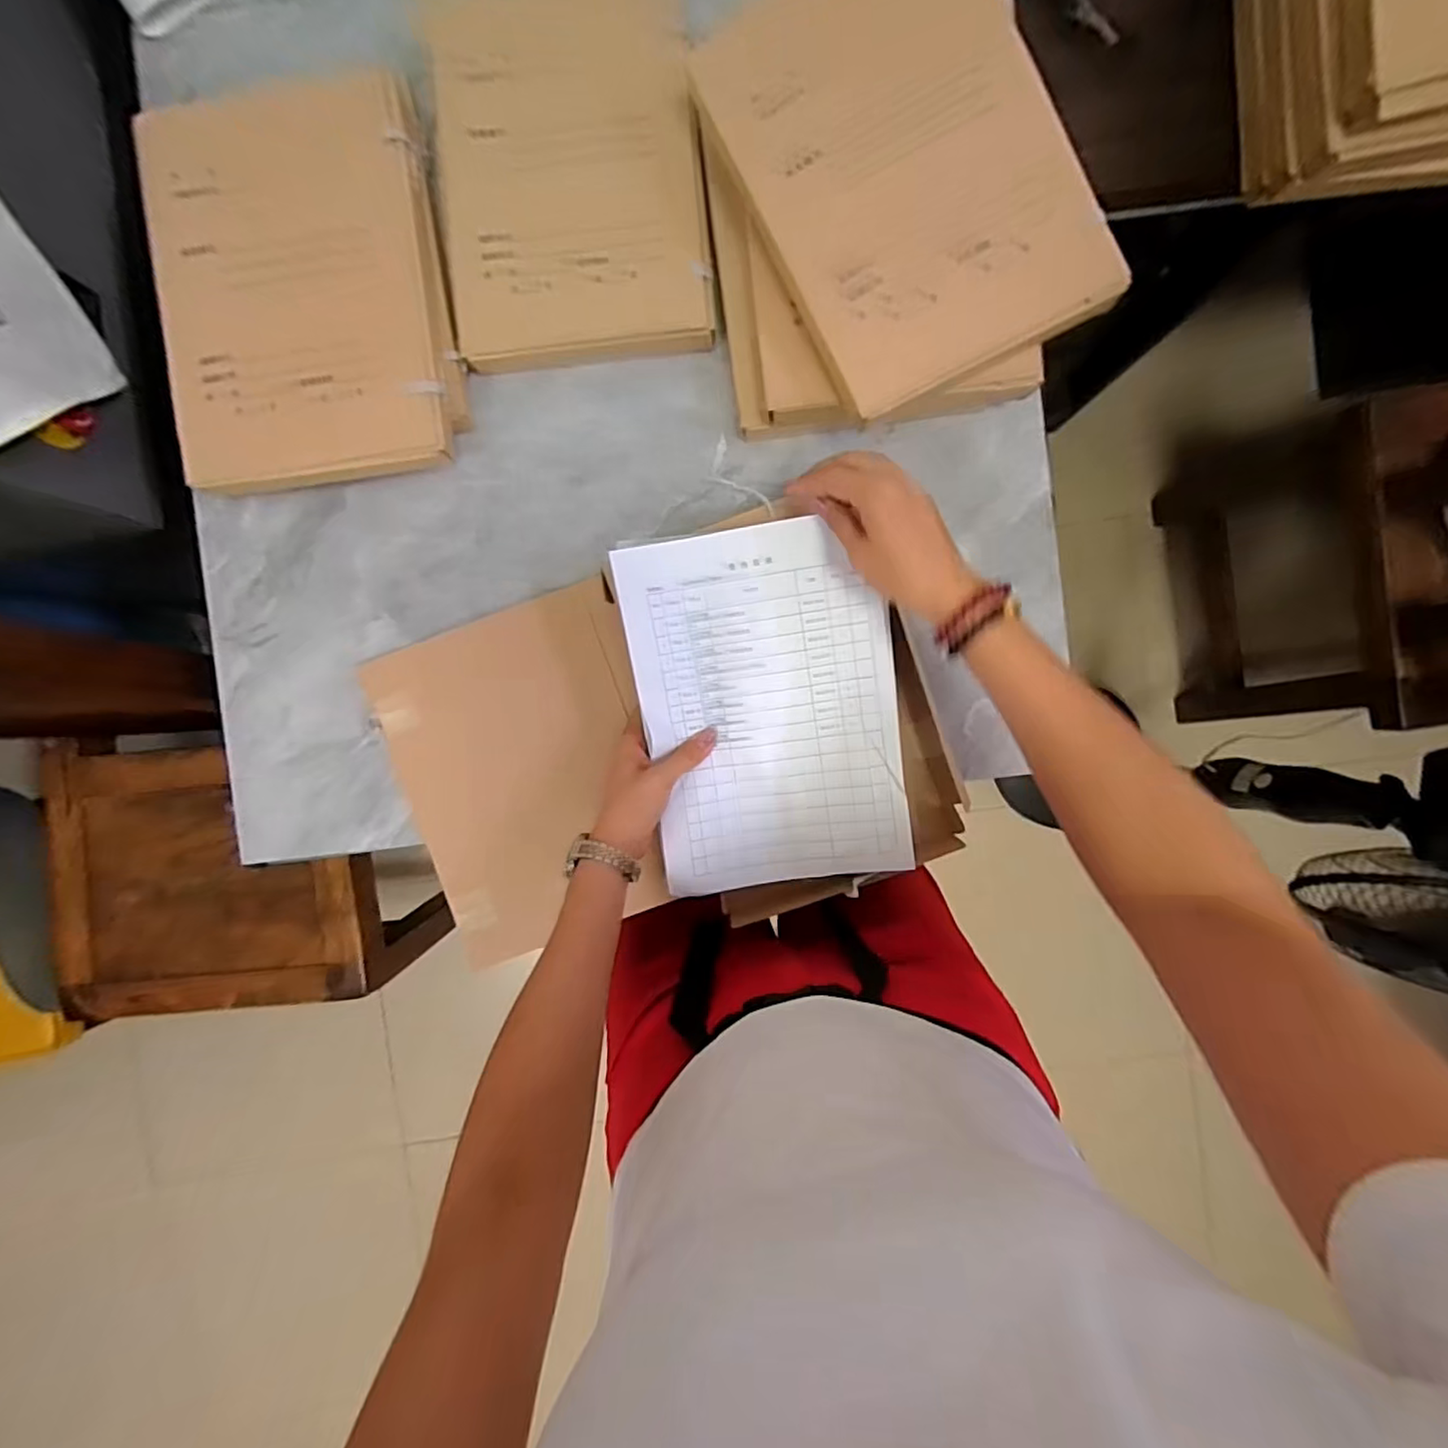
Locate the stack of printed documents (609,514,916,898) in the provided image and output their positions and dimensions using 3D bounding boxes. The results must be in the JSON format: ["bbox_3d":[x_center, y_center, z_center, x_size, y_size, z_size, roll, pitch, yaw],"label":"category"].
[{"bbox_3d":[0.037,-0.009,0.513,0.207,0.025,0.290,-8,98,6],"label":"stack of printed documents"}]

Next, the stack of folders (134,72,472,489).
[{"bbox_3d":[-0.361,-0.371,0.532,0.231,0.049,0.316,-6,97,2],"label":"stack of folders"}]

